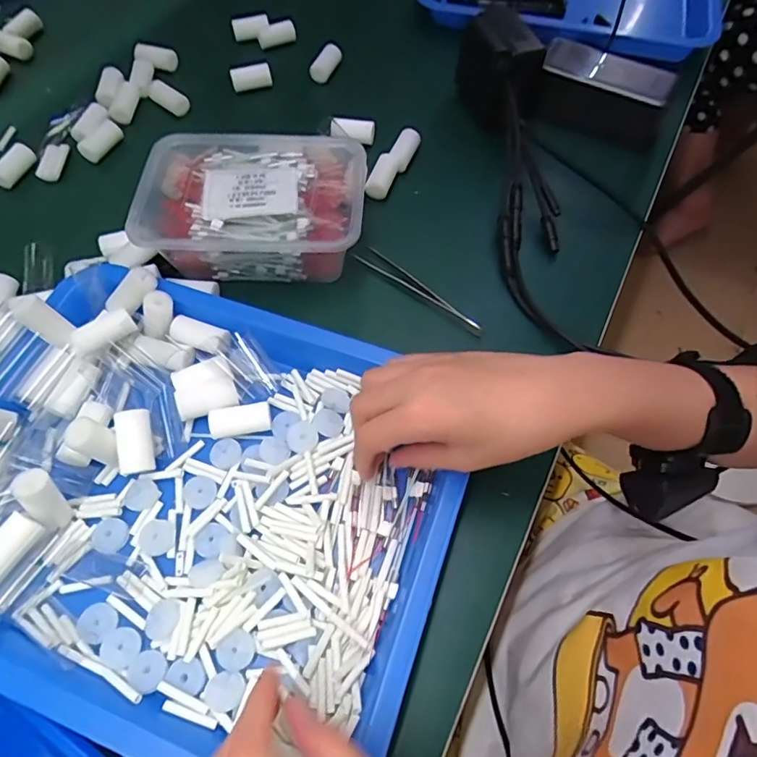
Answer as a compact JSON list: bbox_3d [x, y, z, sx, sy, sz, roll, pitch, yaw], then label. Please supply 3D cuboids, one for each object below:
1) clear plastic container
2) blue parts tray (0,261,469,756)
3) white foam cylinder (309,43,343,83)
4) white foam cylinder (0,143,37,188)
[{"bbox_3d":[-0.099,-0.139,0.419,0.175,0.056,0.128,3,62,2],"label":"clear plastic container"},{"bbox_3d":[-0.117,0.065,0.320,0.320,0.034,0.258,18,64,10],"label":"blue parts tray"},{"bbox_3d":[-0.057,-0.338,0.550,0.021,0.025,0.036,24,65,12],"label":"white foam cylinder"},{"bbox_3d":[-0.340,-0.199,0.480,0.017,0.018,0.043,22,65,11],"label":"white foam cylinder"}]

